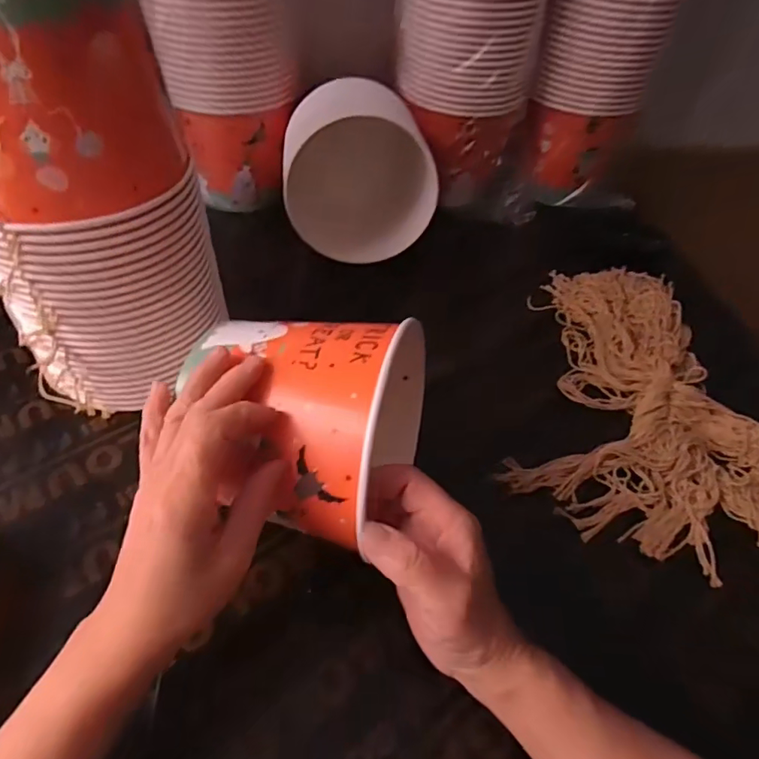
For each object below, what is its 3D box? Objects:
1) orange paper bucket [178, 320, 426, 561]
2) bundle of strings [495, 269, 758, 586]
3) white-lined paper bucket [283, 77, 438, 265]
[{"bbox_3d":[-0.047,0.016,0.367,0.137,0.132,0.162,18,49,12],"label":"orange paper bucket"},{"bbox_3d":[0.263,0.010,0.503,0.238,0.047,0.337,14,49,9],"label":"bundle of strings"},{"bbox_3d":[-0.026,-0.241,0.602,0.157,0.159,0.125,-3,48,-6],"label":"white-lined paper bucket"}]

